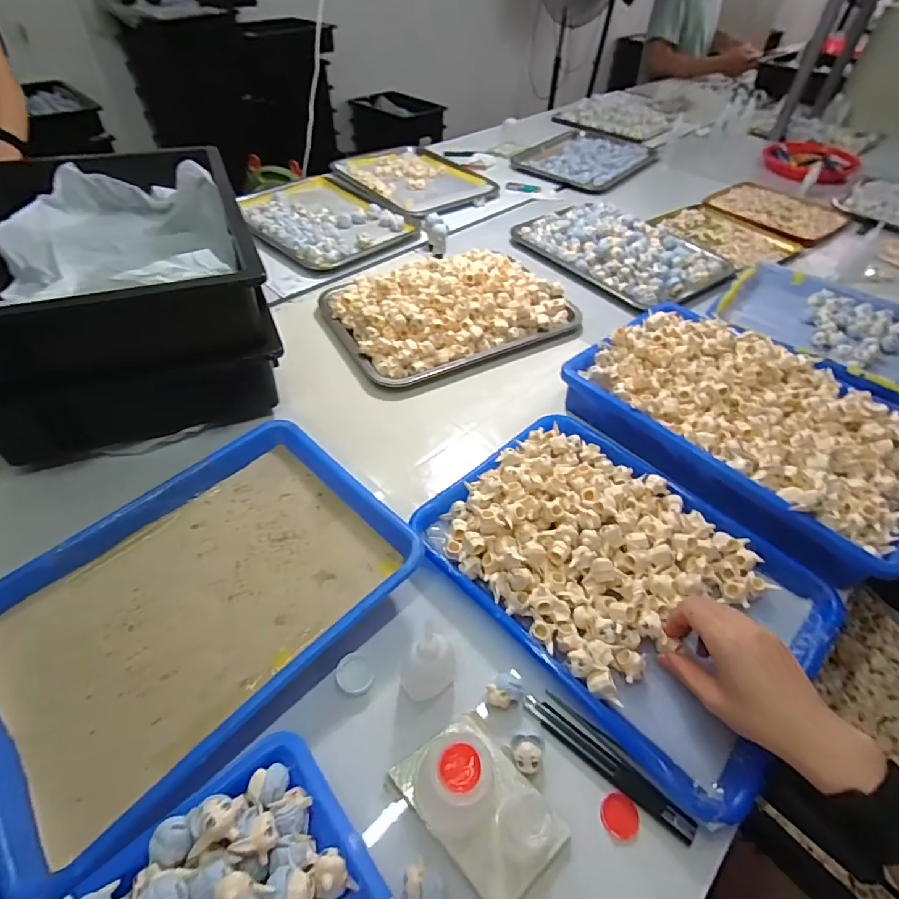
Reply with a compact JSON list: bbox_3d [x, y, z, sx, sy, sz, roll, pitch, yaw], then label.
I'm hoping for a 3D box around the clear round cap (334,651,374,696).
[{"bbox_3d":[-0.076,0.180,0.389,0.029,0.009,0.030,1,48,-1],"label":"clear round cap"}]

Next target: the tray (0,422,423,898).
[{"bbox_3d":[-0.217,0.123,0.415,0.247,0.039,0.330,35,56,26],"label":"tray"}]

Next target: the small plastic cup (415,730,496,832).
[{"bbox_3d":[0.002,0.218,0.315,0.047,0.064,0.045,1,48,-1],"label":"small plastic cup"}]

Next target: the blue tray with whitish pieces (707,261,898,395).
[{"bbox_3d":[0.588,-0.182,0.730,0.324,0.028,0.231,34,56,26],"label":"blue tray with whitish pieces"}]

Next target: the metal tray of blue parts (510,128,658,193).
[{"bbox_3d":[0.349,-0.747,1.232,0.270,0.031,0.356,29,54,22],"label":"metal tray of blue parts"}]

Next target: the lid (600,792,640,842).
[{"bbox_3d":[0.119,0.256,0.337,0.026,0.004,0.027,1,48,-1],"label":"lid"}]

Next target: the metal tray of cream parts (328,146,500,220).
[{"bbox_3d":[-0.078,-0.621,1.109,0.279,0.022,0.358,-30,55,-25],"label":"metal tray of cream parts"}]

